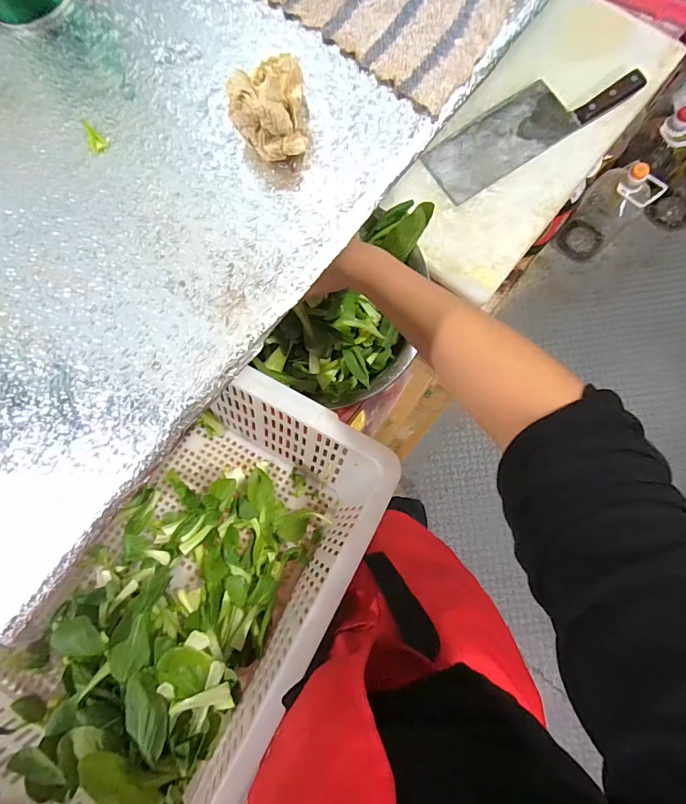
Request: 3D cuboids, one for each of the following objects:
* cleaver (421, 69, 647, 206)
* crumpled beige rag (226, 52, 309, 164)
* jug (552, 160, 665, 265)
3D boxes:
[{"bbox_3d":[0.294,-0.447,0.655,0.328,0.027,0.107,-31,80,1],"label":"cleaver"},{"bbox_3d":[-0.034,-0.134,0.184,0.031,0.027,0.034,-4,82,5],"label":"crumpled beige rag"},{"bbox_3d":[0.781,-0.552,1.229,0.142,0.350,0.131,40,87,9],"label":"jug"}]

